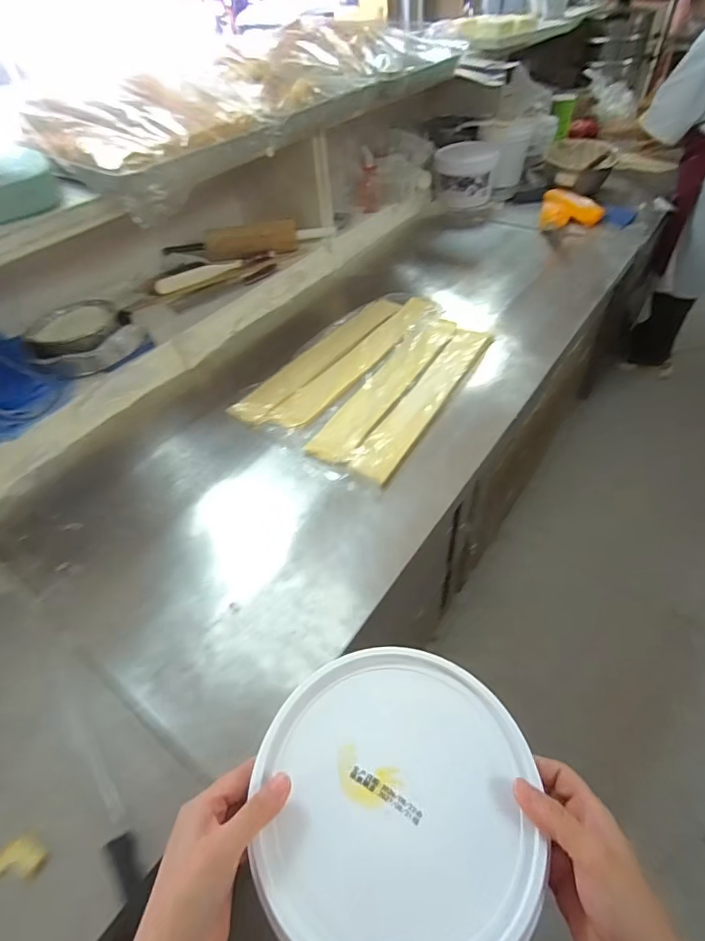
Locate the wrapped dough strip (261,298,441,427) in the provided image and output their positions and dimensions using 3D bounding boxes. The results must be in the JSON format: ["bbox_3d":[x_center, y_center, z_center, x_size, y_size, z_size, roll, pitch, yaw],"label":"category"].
[{"bbox_3d":[0.032,-0.286,1.170,0.097,0.010,0.593,28,56,27],"label":"wrapped dough strip"}]

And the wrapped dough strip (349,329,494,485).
[{"bbox_3d":[0.165,-0.172,1.050,0.100,0.016,0.538,23,54,24],"label":"wrapped dough strip"}]

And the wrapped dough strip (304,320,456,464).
[{"bbox_3d":[0.084,-0.207,1.098,0.105,0.015,0.535,23,54,24],"label":"wrapped dough strip"}]

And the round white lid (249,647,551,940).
[{"bbox_3d":[0.029,0.225,0.331,0.187,0.016,0.195,-3,48,3],"label":"round white lid"}]

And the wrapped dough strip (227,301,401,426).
[{"bbox_3d":[-0.074,-0.297,1.186,0.100,0.014,0.567,28,56,28],"label":"wrapped dough strip"}]

